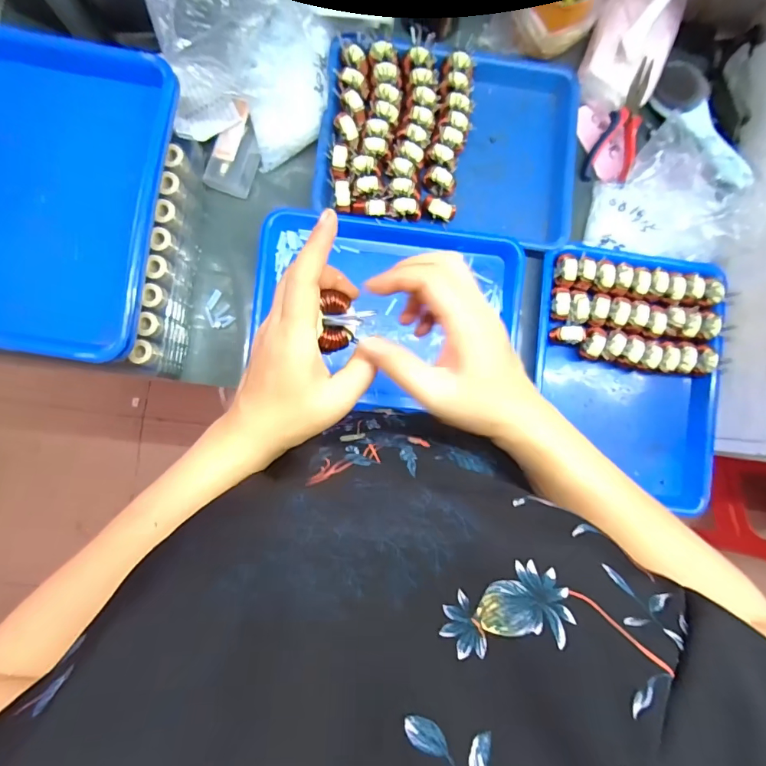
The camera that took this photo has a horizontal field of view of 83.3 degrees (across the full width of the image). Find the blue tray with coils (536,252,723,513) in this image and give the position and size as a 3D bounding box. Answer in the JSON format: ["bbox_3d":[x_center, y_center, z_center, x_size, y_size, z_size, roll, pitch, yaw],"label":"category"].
[{"bbox_3d":[0.322,-0.007,0.573,0.247,0.049,0.326,5,87,-4],"label":"blue tray with coils"}]

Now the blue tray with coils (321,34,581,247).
[{"bbox_3d":[0.090,-0.319,0.566,0.333,0.052,0.252,7,87,-4],"label":"blue tray with coils"}]

